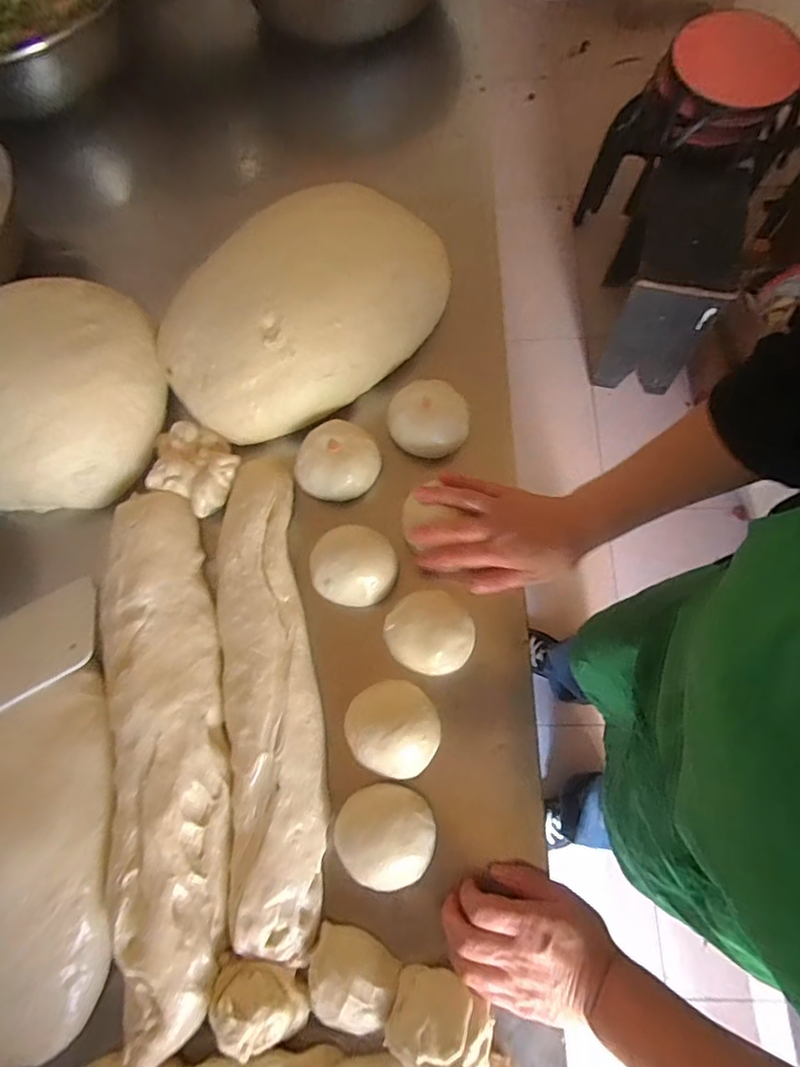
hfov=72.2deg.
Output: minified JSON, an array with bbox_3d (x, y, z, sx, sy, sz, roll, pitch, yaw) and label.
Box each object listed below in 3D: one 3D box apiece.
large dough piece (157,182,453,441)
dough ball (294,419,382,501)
[{"bbox_3d":[-0.100,-0.235,0.555,0.308,0.064,0.195,-37,74,-9],"label":"large dough piece"},{"bbox_3d":[-0.060,-0.072,0.545,0.077,0.032,0.072,-1,72,2],"label":"dough ball"}]

